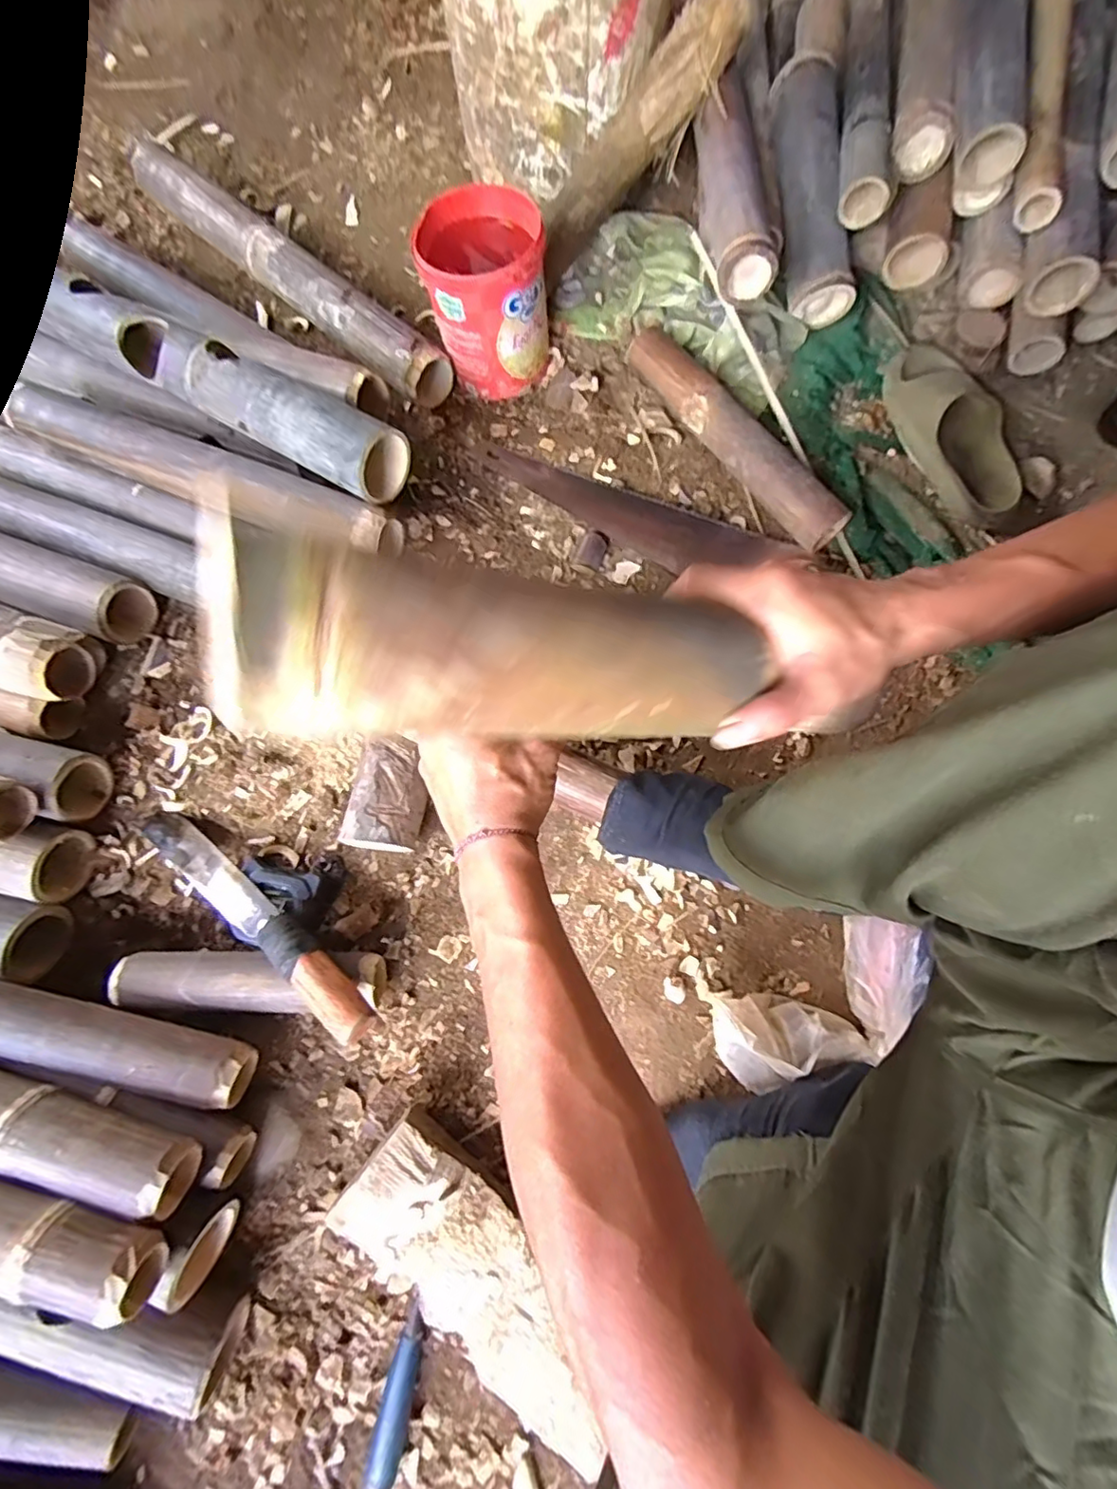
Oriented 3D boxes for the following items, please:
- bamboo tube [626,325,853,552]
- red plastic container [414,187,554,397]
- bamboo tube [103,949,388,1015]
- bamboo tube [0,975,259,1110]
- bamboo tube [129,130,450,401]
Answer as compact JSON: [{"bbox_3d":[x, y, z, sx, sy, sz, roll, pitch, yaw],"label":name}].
[{"bbox_3d":[0.203,-0.382,0.706,0.061,0.061,0.335,-37,77,-10],"label":"bamboo tube"},{"bbox_3d":[-0.086,-0.533,0.699,0.141,0.151,0.136,-4,74,-1],"label":"red plastic container"},{"bbox_3d":[-0.291,0.222,0.554,0.242,0.057,0.058,1,74,0],"label":"bamboo tube"},{"bbox_3d":[-0.503,0.231,0.500,0.470,0.054,0.058,14,75,4],"label":"bamboo tube"},{"bbox_3d":[-0.374,-0.642,0.781,0.594,0.072,0.068,41,78,10],"label":"bamboo tube"}]

